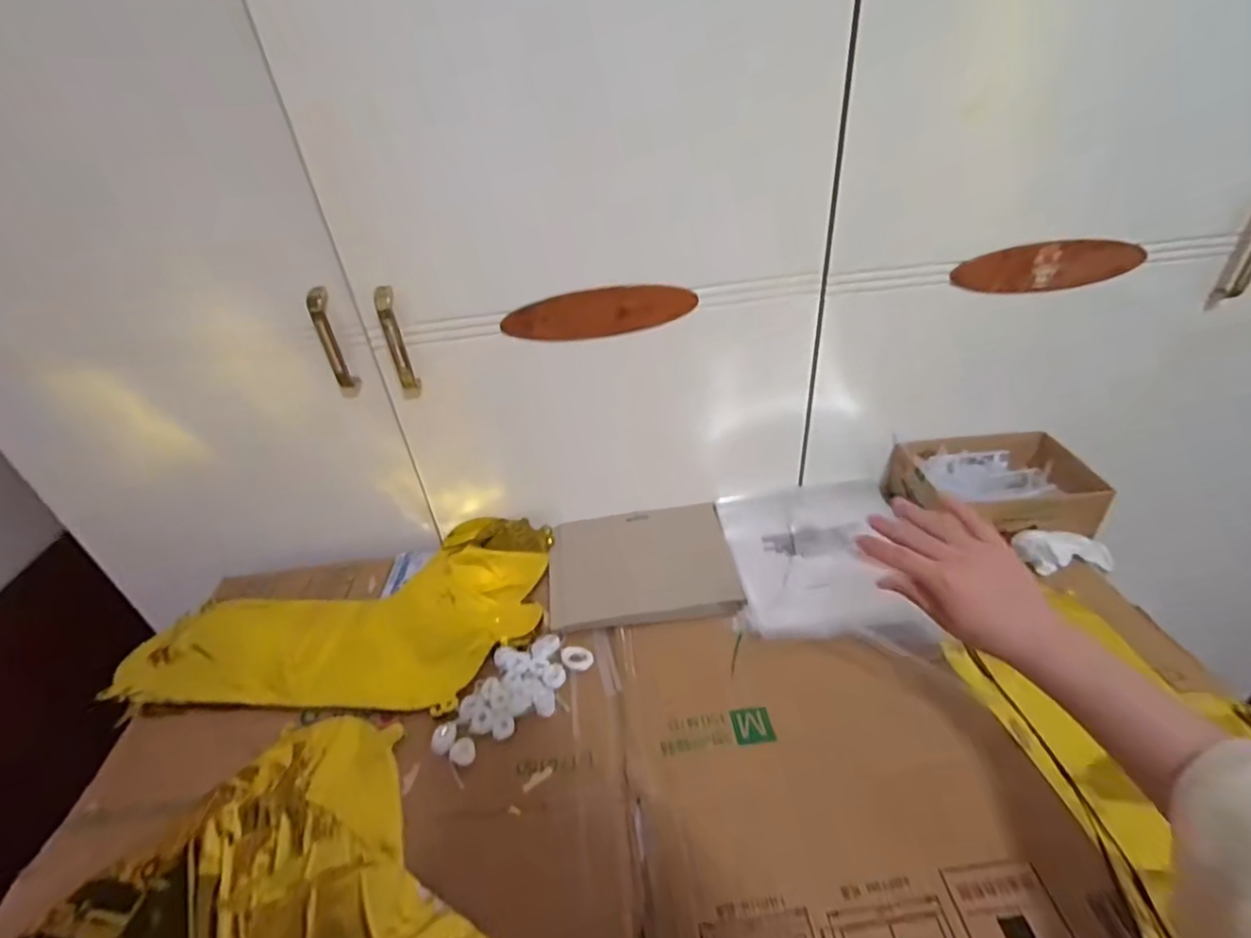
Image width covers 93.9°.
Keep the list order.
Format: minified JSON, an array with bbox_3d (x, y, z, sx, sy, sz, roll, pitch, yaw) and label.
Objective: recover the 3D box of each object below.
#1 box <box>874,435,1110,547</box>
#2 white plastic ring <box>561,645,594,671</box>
[{"bbox_3d":[0.419,0.022,0.677,0.185,0.066,0.149,-8,36,-3],"label":"box"},{"bbox_3d":[-0.047,0.182,0.565,0.031,0.004,0.026,1,36,9],"label":"white plastic ring"}]

